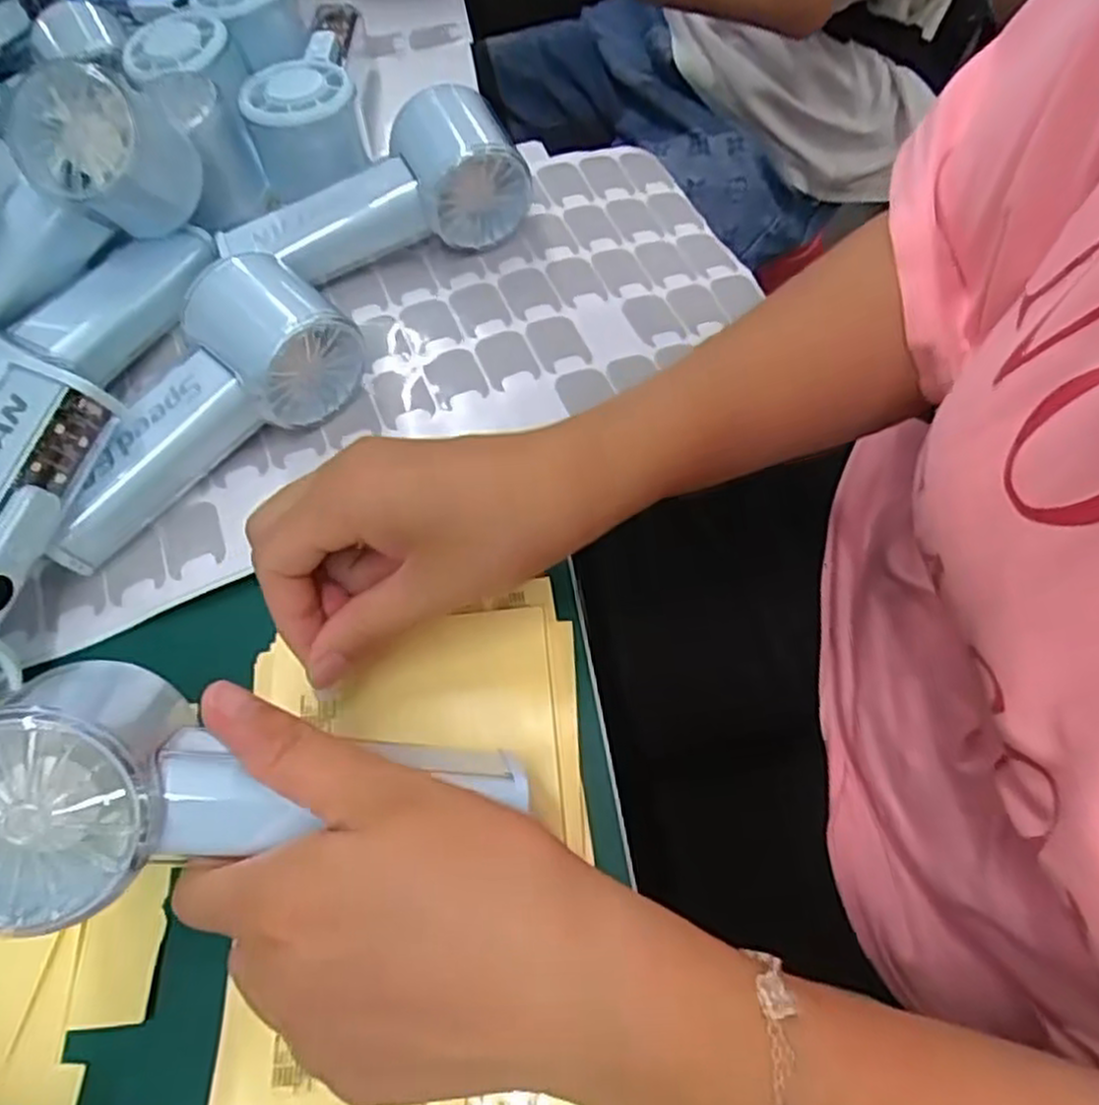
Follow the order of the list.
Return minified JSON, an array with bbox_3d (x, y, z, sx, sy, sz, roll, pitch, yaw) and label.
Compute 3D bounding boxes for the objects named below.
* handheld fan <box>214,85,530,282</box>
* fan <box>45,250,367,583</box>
[{"bbox_3d":[-0.089,-0.178,0.384,0.147,0.059,0.054,-19,61,-6],"label":"handheld fan"},{"bbox_3d":[-0.151,-0.056,0.330,0.054,0.051,0.145,39,83,20],"label":"fan"}]

